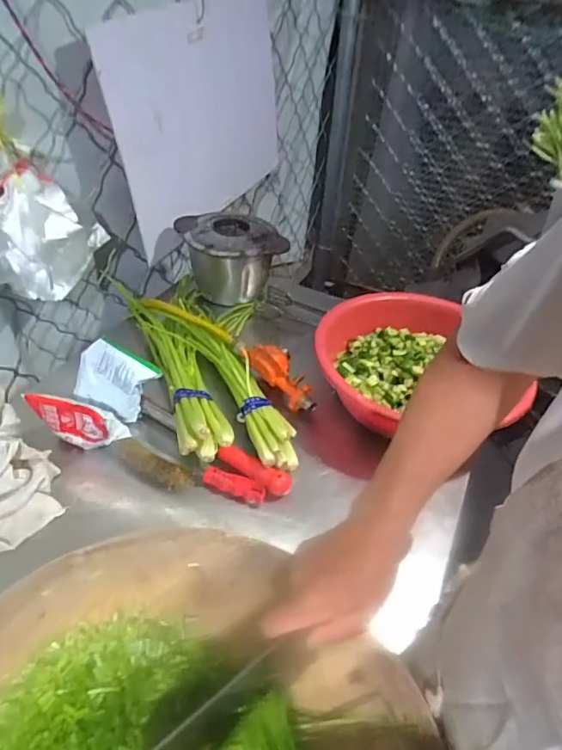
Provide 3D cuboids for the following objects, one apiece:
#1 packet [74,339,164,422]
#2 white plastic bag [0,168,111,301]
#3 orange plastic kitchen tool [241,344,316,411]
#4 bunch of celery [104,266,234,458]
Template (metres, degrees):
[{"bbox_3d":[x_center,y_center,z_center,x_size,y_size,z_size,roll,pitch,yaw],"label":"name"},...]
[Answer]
[{"bbox_3d":[-0.254,0.004,0.762,0.119,0.113,0.031,32,29,2],"label":"packet"},{"bbox_3d":[-0.407,-0.247,0.867,0.103,0.179,0.167,12,41,11],"label":"white plastic bag"},{"bbox_3d":[0.001,-0.001,0.835,0.055,0.047,0.149,-34,74,-35],"label":"orange plastic kitchen tool"},{"bbox_3d":[-0.197,-0.047,0.874,0.088,0.074,0.521,-15,43,-18],"label":"bunch of celery"}]

